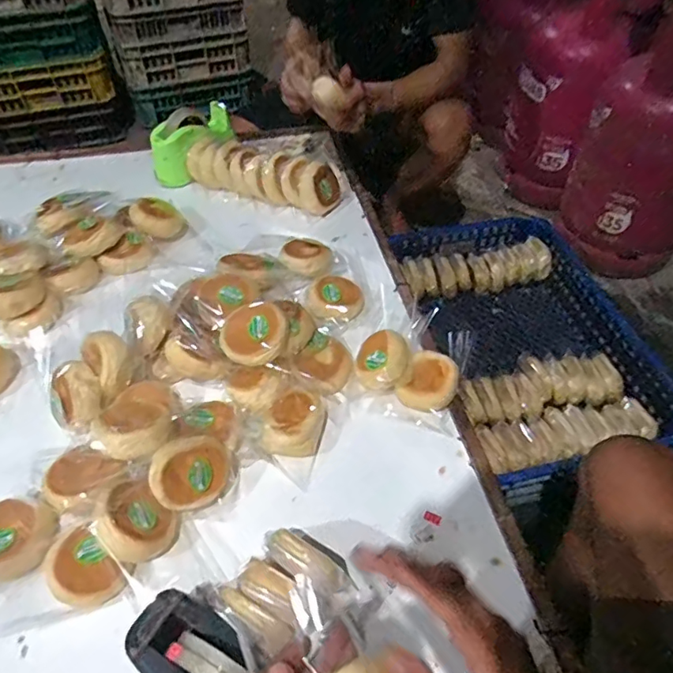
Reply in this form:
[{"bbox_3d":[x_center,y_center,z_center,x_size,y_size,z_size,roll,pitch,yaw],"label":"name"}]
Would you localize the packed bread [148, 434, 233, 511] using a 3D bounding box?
[{"bbox_3d":[-0.178,0.165,0.642,0.093,0.029,0.084,-36,85,-18],"label":"packed bread"}]

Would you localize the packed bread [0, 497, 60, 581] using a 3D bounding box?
[{"bbox_3d":[-0.375,0.231,0.615,0.086,0.047,0.091,1,53,-2],"label":"packed bread"}]

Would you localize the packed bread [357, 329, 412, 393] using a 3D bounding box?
[{"bbox_3d":[0.066,0.037,0.757,0.072,0.061,0.074,0,50,0],"label":"packed bread"}]

